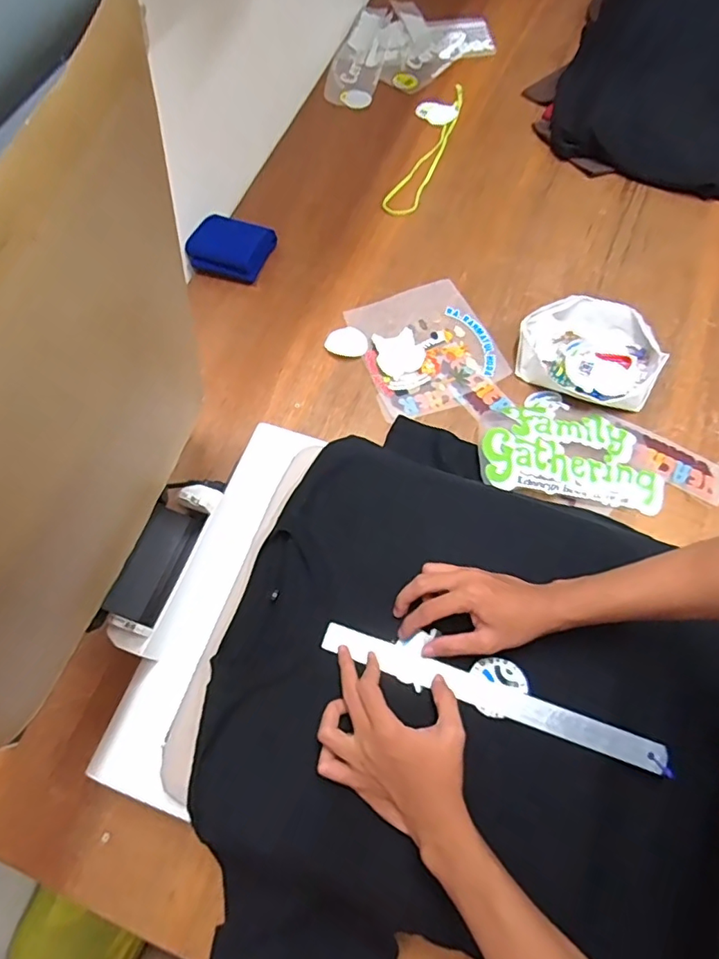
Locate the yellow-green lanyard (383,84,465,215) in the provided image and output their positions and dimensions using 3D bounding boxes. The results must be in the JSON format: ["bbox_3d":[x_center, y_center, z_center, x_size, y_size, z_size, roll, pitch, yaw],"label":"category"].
[{"bbox_3d":[0.118,-0.607,0.969,0.077,0.013,0.364,17,68,9],"label":"yellow-green lanyard"}]

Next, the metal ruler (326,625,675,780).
[{"bbox_3d":[0.123,0.207,0.519,0.331,0.005,0.027,18,76,10],"label":"metal ruler"}]

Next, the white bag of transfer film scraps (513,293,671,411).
[{"bbox_3d":[0.329,-0.186,0.769,0.186,0.049,0.148,25,70,12],"label":"white bag of transfer film scraps"}]

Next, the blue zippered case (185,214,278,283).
[{"bbox_3d":[-0.209,-0.379,0.870,0.117,0.038,0.118,19,69,9],"label":"blue zippered case"}]

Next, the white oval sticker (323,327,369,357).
[{"bbox_3d":[-0.018,-0.208,0.809,0.063,0.007,0.052,20,69,10],"label":"white oval sticker"}]

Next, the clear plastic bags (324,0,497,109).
[{"bbox_3d":[0.070,-0.885,1.090,0.350,0.015,0.260,-29,69,-11],"label":"clear plastic bags"}]

